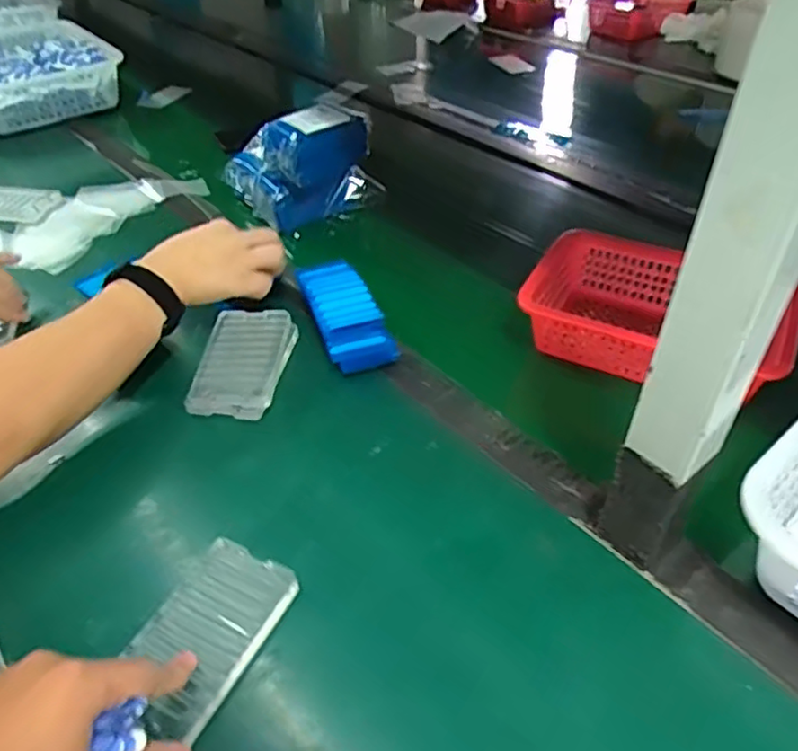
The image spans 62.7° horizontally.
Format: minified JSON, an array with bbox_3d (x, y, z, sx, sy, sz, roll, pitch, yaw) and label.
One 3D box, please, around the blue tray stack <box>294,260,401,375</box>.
[{"bbox_3d":[-0.055,-0.063,0.633,0.065,0.042,0.152,-15,43,-15],"label":"blue tray stack"}]

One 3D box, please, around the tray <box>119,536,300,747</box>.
[{"bbox_3d":[-0.121,0.159,0.411,0.070,0.009,0.113,18,45,20],"label":"tray"}]

